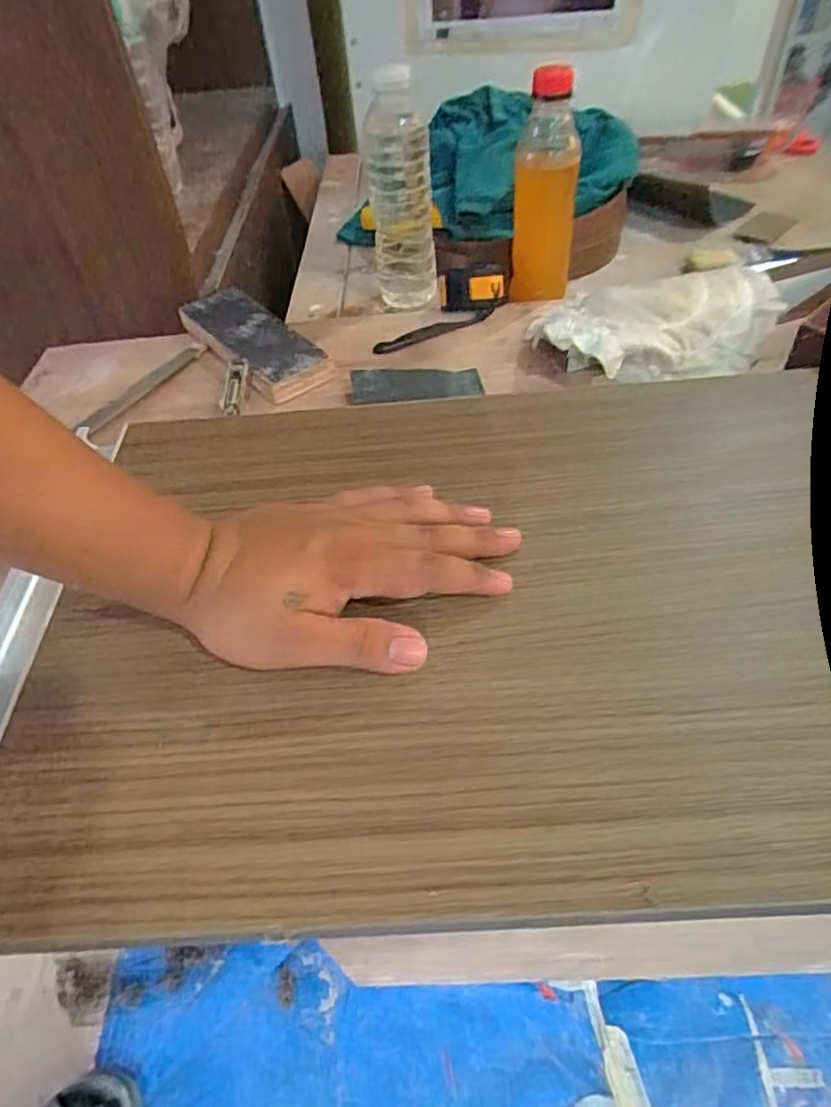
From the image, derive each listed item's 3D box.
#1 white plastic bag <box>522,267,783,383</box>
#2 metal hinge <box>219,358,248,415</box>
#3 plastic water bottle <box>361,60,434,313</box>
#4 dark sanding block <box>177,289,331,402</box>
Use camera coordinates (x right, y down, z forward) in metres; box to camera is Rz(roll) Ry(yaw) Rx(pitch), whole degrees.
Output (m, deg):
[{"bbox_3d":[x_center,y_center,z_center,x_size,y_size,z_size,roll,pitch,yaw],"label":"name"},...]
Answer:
[{"bbox_3d":[0.187,-0.179,0.495,0.189,0.045,0.107,-10,47,-4],"label":"white plastic bag"},{"bbox_3d":[-0.138,-0.127,0.492,0.017,0.010,0.052,1,67,8],"label":"metal hinge"},{"bbox_3d":[-0.017,-0.317,0.573,0.051,0.157,0.058,-13,47,-7],"label":"plastic water bottle"},{"bbox_3d":[-0.142,-0.183,0.552,0.061,0.028,0.172,-31,52,-21],"label":"dark sanding block"}]

